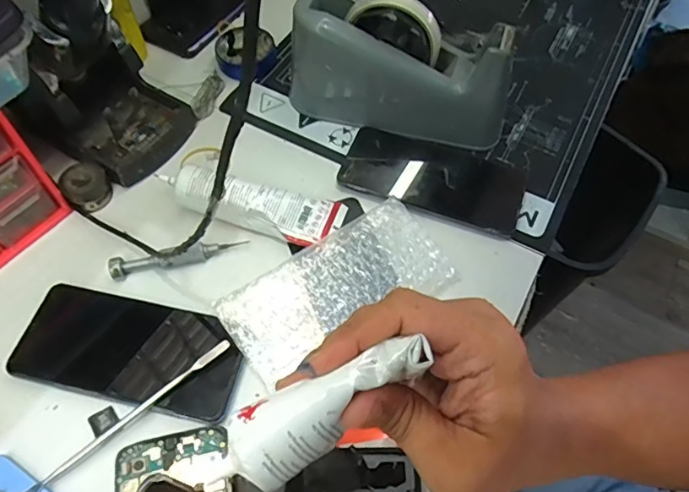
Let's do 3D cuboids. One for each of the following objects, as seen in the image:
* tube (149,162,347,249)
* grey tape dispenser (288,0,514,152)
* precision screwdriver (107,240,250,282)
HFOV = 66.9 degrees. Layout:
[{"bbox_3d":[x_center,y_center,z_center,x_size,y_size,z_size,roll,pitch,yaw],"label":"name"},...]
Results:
[{"bbox_3d":[-0.075,-0.037,0.439,0.145,0.035,0.049,14,59,7],"label":"tube"},{"bbox_3d":[0.051,-0.163,0.473,0.202,0.107,0.067,15,59,8],"label":"grey tape dispenser"},{"bbox_3d":[-0.133,0.008,0.419,0.106,0.013,0.016,-12,59,-9],"label":"precision screwdriver"}]

